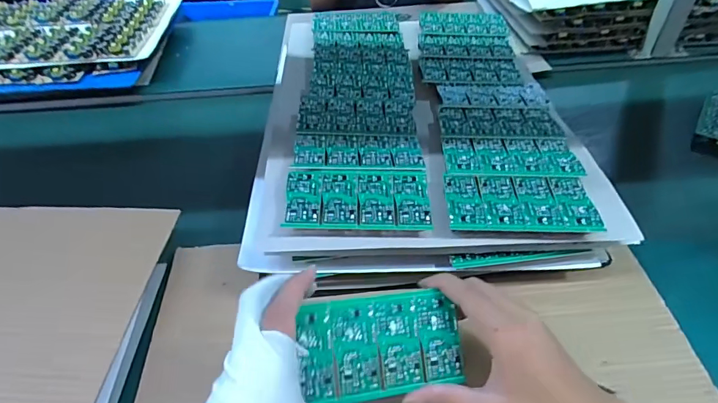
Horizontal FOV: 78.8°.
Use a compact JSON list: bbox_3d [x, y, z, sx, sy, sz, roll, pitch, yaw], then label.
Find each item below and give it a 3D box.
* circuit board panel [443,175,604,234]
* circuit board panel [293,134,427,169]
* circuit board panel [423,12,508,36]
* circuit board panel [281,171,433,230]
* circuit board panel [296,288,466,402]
[{"bbox_3d":[0.152,-0.002,0.415,0.134,0.004,0.069,0,45,3],"label":"circuit board panel"},{"bbox_3d":[-0.001,-0.057,0.466,0.134,0.011,0.065,-3,45,0],"label":"circuit board panel"},{"bbox_3d":[0.169,-0.288,0.707,0.134,0.011,0.075,2,46,5],"label":"circuit board panel"},{"bbox_3d":[-0.001,-0.005,0.418,0.134,0.010,0.068,-1,45,2],"label":"circuit board panel"},{"bbox_3d":[0.019,0.109,0.332,0.124,0.004,0.073,-4,80,-16],"label":"circuit board panel"}]

